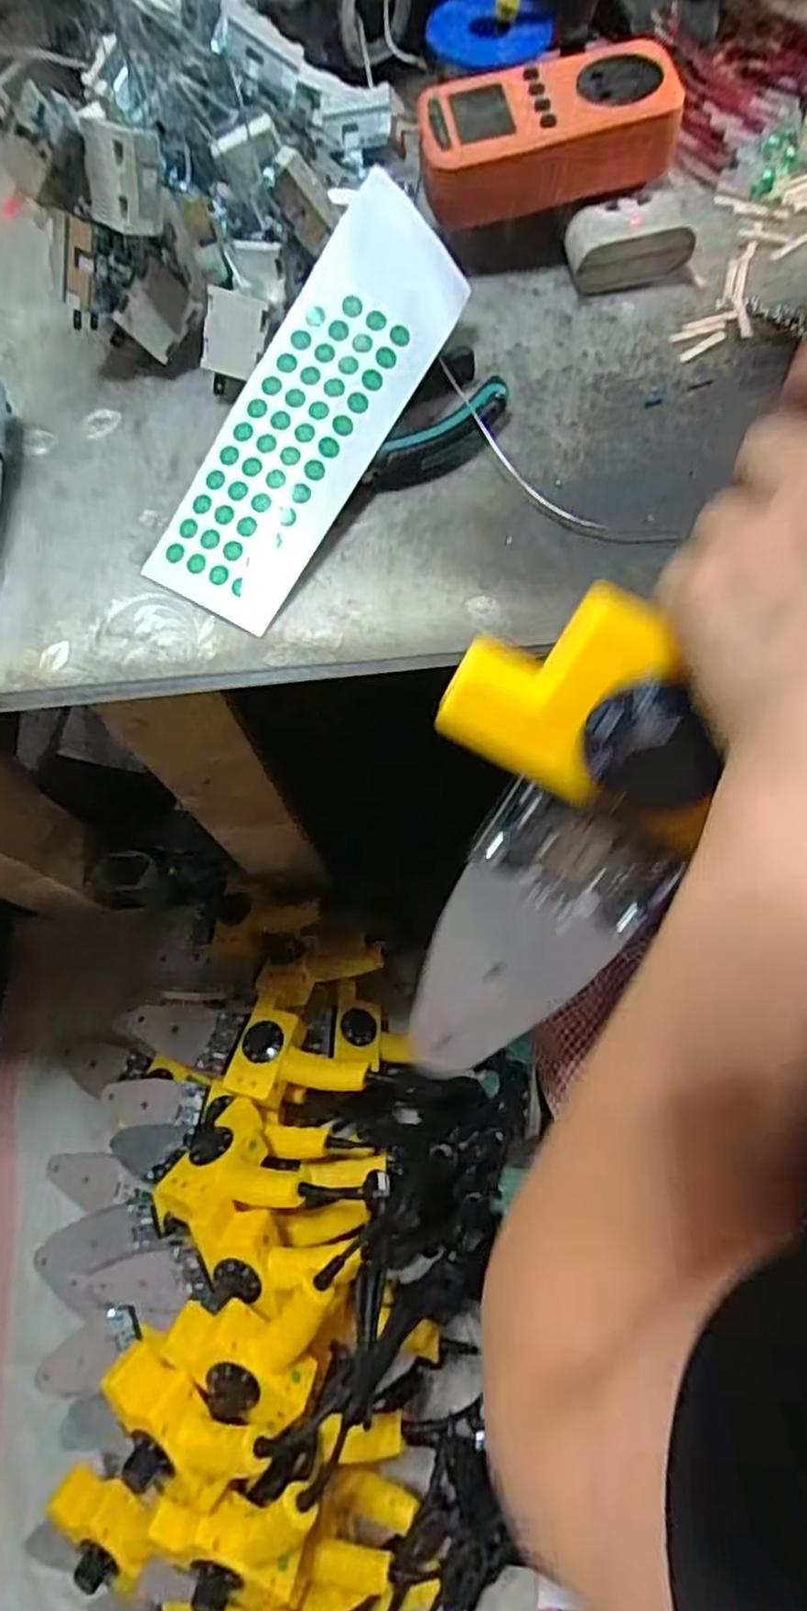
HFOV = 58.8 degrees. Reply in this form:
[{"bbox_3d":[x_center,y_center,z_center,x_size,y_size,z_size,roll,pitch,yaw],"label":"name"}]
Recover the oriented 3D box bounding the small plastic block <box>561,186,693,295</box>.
[{"bbox_3d":[0.120,-0.304,0.386,0.063,0.027,0.029,-9,69,-3],"label":"small plastic block"}]

